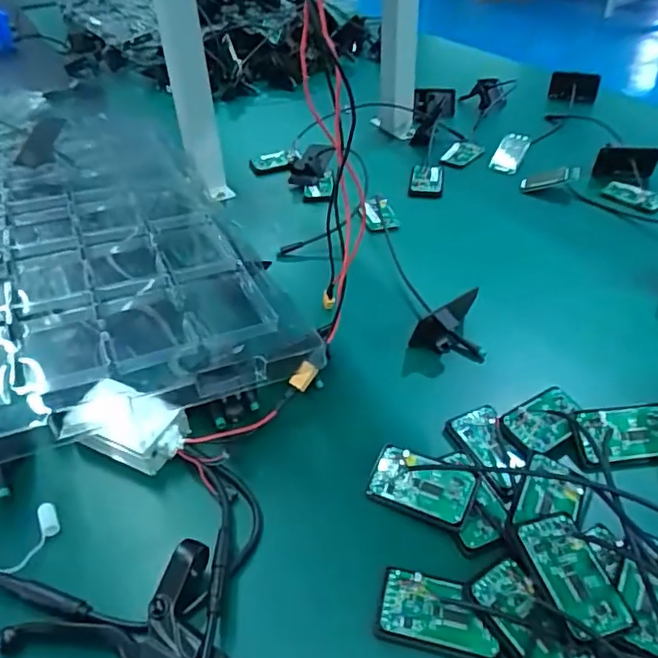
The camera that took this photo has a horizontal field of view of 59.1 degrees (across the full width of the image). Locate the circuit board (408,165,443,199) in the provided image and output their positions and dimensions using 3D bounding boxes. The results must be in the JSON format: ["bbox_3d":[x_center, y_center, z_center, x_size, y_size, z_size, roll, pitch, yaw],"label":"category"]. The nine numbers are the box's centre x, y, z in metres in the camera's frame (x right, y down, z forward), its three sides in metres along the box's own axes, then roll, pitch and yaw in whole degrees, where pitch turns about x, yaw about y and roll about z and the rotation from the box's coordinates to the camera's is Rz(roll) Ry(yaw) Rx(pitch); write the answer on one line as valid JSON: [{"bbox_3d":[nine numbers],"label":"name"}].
[{"bbox_3d":[0.138,-0.211,0.824,0.044,0.009,0.076,6,42,10],"label":"circuit board"}]

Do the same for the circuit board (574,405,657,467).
[{"bbox_3d":[0.241,0.086,0.473,0.078,0.010,0.043,-4,70,-5],"label":"circuit board"}]

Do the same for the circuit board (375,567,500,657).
[{"bbox_3d":[0.071,0.183,0.377,0.075,0.013,0.046,8,42,12],"label":"circuit board"}]

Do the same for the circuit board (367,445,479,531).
[{"bbox_3d":[0.070,0.120,0.443,0.078,0.009,0.044,15,68,30],"label":"circuit board"}]

